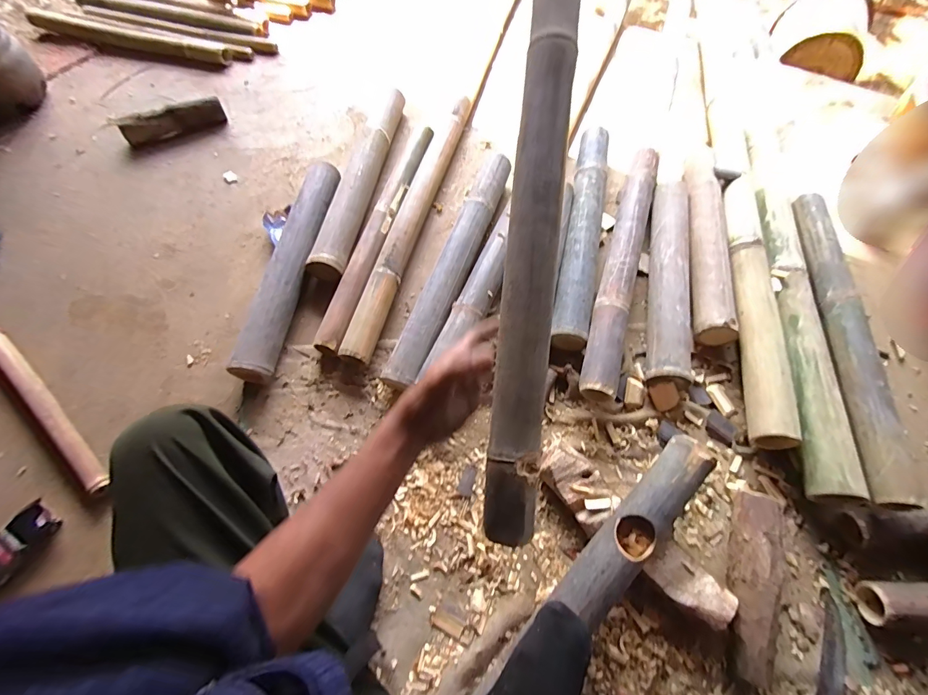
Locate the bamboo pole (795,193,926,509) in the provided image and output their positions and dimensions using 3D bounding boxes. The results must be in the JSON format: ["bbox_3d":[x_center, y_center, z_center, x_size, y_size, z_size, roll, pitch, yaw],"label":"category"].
[{"bbox_3d":[0.714,-0.053,0.745,0.061,0.048,0.660,9,64,3],"label":"bamboo pole"}]

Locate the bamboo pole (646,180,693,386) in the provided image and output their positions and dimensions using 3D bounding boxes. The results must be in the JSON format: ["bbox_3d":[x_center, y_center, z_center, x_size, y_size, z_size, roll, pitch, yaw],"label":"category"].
[{"bbox_3d":[0.438,-0.163,0.854,0.081,0.077,0.517,12,64,4],"label":"bamboo pole"}]

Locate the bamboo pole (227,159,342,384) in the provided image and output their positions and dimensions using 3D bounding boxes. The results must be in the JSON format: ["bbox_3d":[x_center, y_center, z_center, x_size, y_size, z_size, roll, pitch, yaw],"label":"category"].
[{"bbox_3d":[-0.364,-0.181,0.862,0.078,0.074,0.535,9,64,3],"label":"bamboo pole"}]

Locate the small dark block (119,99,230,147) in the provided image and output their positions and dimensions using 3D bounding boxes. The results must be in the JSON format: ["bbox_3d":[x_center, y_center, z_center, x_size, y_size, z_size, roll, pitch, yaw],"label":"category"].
[{"bbox_3d":[-0.782,-0.610,1.083,0.253,0.055,0.039,-27,68,-14],"label":"small dark block"}]

